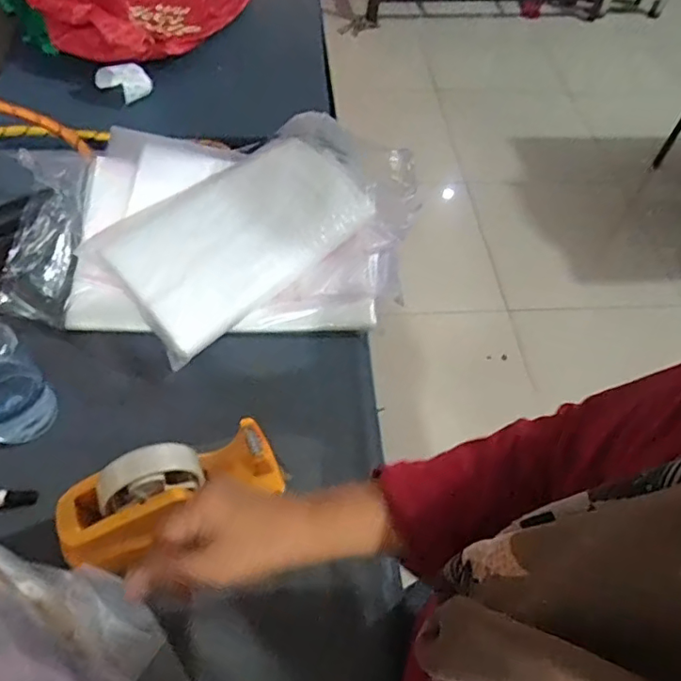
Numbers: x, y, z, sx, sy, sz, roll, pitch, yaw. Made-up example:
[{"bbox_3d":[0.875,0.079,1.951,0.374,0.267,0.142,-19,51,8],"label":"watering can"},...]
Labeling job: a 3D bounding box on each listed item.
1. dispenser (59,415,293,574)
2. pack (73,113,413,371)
[{"bbox_3d":[-0.150,0.137,0.519,0.193,0.103,0.065,-20,59,-19],"label":"dispenser"},{"bbox_3d":[-0.106,-0.162,0.719,0.377,0.038,0.187,-40,82,-19],"label":"pack"}]

